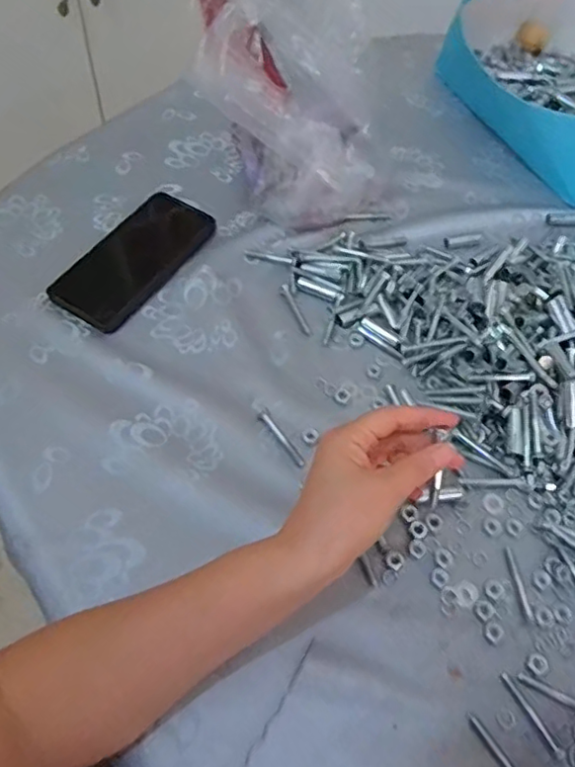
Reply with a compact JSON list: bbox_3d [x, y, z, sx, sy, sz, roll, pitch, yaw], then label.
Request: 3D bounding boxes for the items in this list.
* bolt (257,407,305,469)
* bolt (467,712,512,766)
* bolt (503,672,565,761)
[{"bbox_3d":[-0.005,0.045,0.496,0.010,0.004,0.060,-29,65,-21],"label":"bolt"},{"bbox_3d":[0.135,0.235,0.383,0.007,0.004,0.061,-28,64,-20],"label":"bolt"},{"bbox_3d":[0.159,0.215,0.397,0.006,0.004,0.055,-26,64,-19],"label":"bolt"}]

